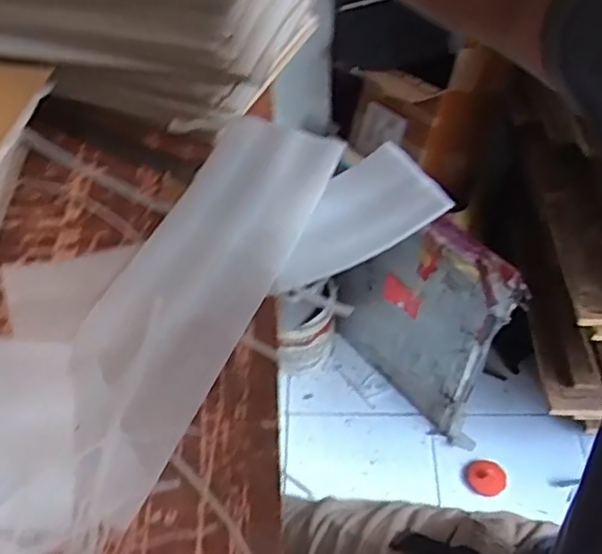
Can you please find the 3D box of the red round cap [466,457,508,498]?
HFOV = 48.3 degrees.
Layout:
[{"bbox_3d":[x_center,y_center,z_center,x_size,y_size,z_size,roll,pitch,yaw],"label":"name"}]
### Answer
[{"bbox_3d":[0.360,0.390,1.307,0.076,0.009,0.070,-1,50,1],"label":"red round cap"}]

